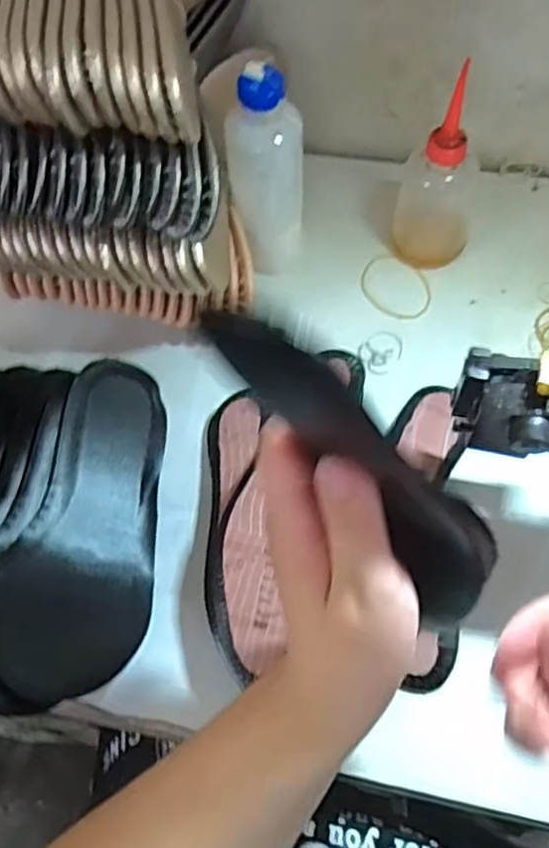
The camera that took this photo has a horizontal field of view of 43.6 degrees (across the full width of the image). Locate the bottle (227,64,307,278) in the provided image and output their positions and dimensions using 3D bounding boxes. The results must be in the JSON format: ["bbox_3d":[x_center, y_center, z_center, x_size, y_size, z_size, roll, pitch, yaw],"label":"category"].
[{"bbox_3d":[-0.003,-0.187,0.528,0.059,0.154,0.050,-3,62,2],"label":"bottle"}]

